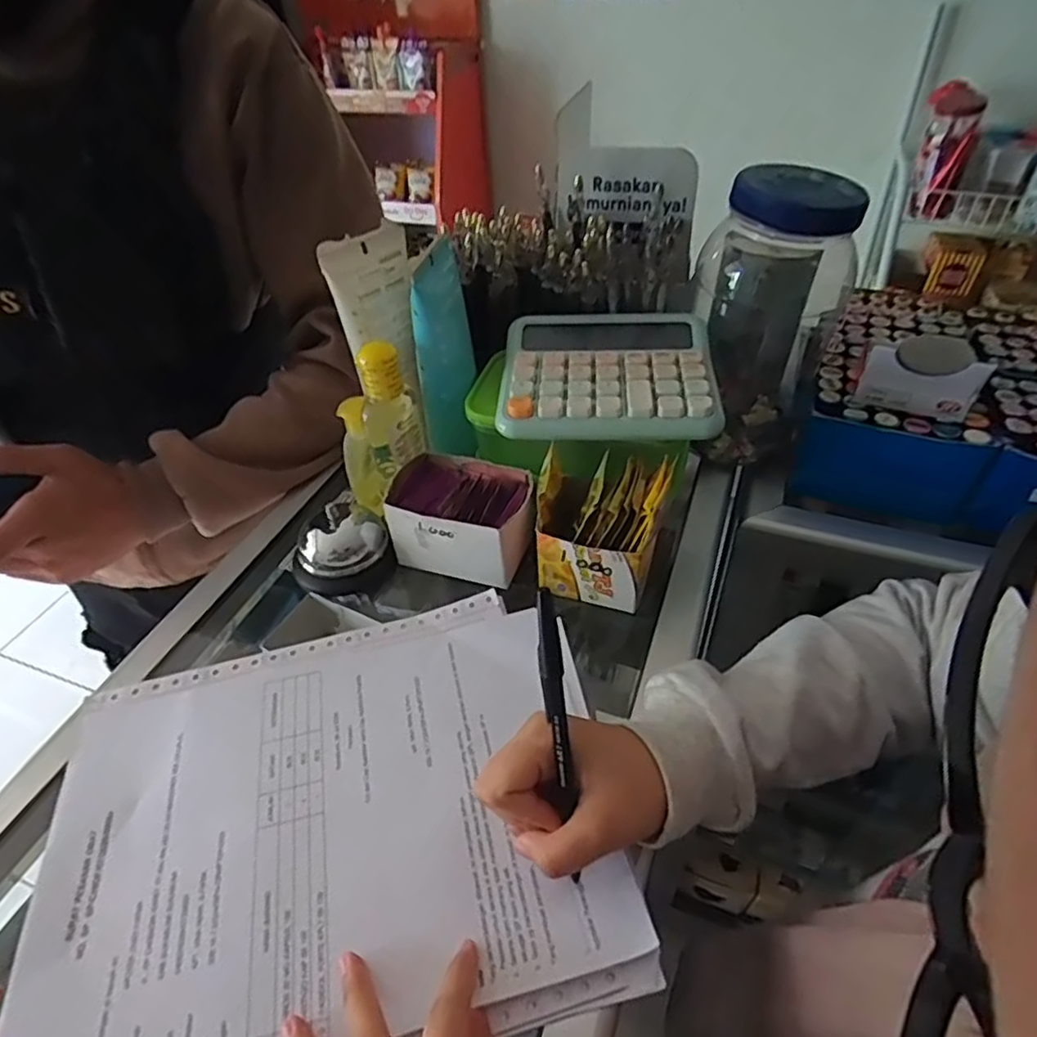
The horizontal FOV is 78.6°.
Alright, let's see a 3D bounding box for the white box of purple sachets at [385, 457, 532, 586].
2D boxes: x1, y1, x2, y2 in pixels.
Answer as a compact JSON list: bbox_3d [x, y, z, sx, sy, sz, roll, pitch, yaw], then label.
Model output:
[{"bbox_3d":[-0.038,-0.003,0.476,0.110,0.061,0.070,11,45,14],"label":"white box of purple sachets"}]

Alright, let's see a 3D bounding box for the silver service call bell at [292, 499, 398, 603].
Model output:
[{"bbox_3d":[-0.134,0.023,0.478,0.069,0.056,0.061,-27,48,-23],"label":"silver service call bell"}]

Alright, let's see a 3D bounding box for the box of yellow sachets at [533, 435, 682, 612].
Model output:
[{"bbox_3d":[0.059,0.003,0.442,0.082,0.088,0.068,9,44,12],"label":"box of yellow sachets"}]

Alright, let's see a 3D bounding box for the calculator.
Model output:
[{"bbox_3d":[0.063,-0.105,0.452,0.147,0.027,0.123,2,43,5],"label":"calculator"}]

